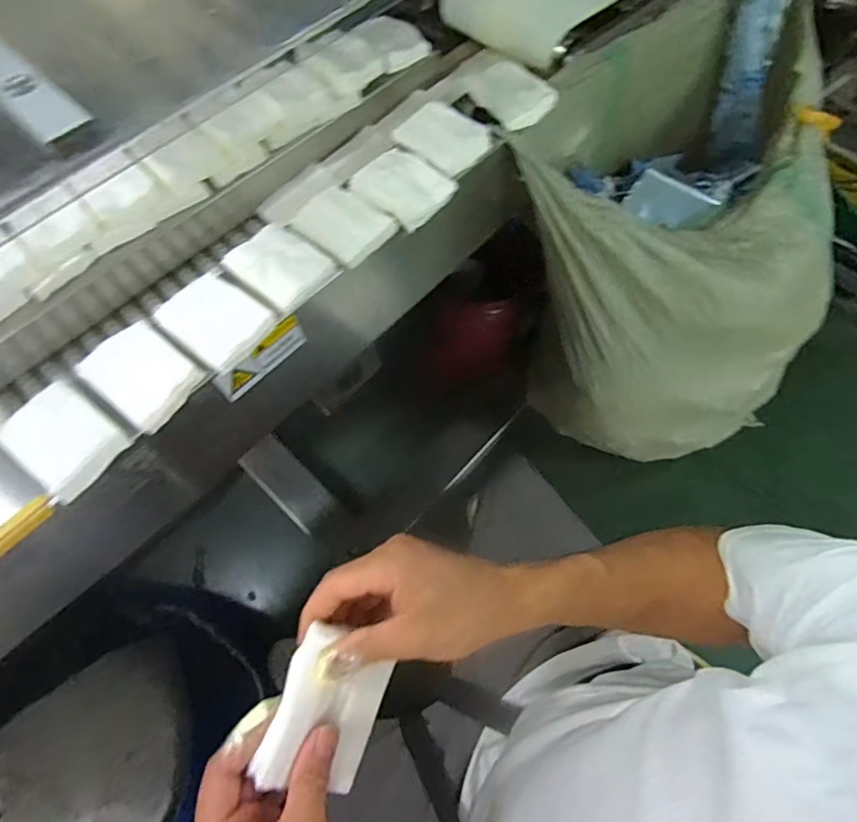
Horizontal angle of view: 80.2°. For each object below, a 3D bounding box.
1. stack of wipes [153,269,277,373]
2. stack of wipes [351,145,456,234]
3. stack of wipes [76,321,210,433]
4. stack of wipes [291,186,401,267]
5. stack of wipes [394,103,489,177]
[{"bbox_3d":[-0.213,-0.092,0.506,0.097,0.022,0.077,36,71,18],"label":"stack of wipes"},{"bbox_3d":[-0.029,-0.258,0.579,0.079,0.033,0.100,-42,69,-16],"label":"stack of wipes"},{"bbox_3d":[-0.272,-0.036,0.481,0.100,0.020,0.075,35,70,17],"label":"stack of wipes"},{"bbox_3d":[-0.092,-0.204,0.546,0.093,0.025,0.077,35,70,18],"label":"stack of wipes"},{"bbox_3d":[0.017,-0.324,0.601,0.076,0.013,0.099,-45,77,-3],"label":"stack of wipes"}]

